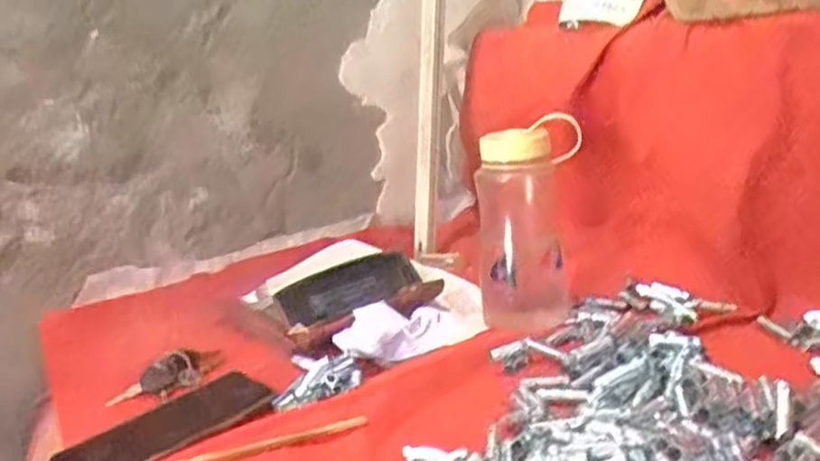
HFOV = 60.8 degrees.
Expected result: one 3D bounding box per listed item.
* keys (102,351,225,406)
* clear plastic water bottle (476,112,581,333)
[{"bbox_3d":[-0.219,0.132,0.644,0.045,0.024,0.105,5,21,40],"label":"keys"},{"bbox_3d":[0.118,-0.011,0.685,0.105,0.165,0.083,-6,16,7],"label":"clear plastic water bottle"}]

